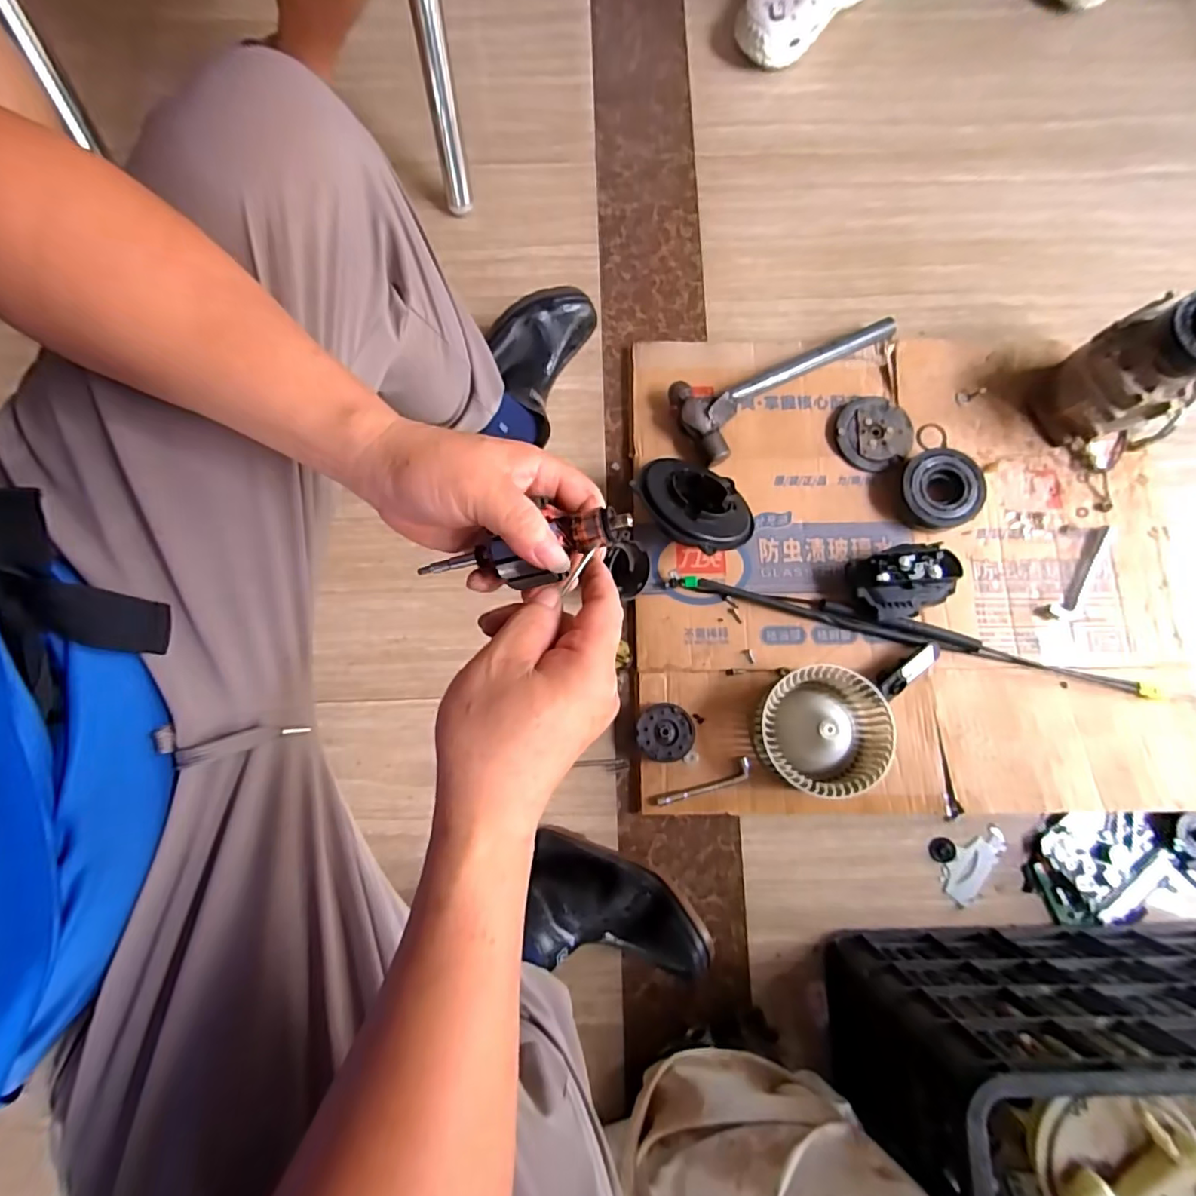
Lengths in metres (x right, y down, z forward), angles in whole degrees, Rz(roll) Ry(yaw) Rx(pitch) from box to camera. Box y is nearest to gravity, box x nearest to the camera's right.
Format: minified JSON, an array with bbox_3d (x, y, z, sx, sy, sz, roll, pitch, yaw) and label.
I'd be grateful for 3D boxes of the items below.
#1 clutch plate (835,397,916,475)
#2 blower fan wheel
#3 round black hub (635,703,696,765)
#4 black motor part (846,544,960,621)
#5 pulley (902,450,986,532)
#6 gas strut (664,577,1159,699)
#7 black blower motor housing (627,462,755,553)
[{"bbox_3d":[0.374,-0.224,0.777,0.098,0.011,0.100,0,79,0],"label":"clutch plate"},{"bbox_3d":[0.259,0.153,0.671,0.139,0.076,0.137,-2,79,0],"label":"blower fan wheel"},{"bbox_3d":[0.083,0.166,0.707,0.070,0.019,0.068,-2,79,0],"label":"round black hub"},{"bbox_3d":[0.375,-0.021,0.710,0.112,0.061,0.085,-22,80,-4],"label":"black motor part"},{"bbox_3d":[0.449,-0.141,0.752,0.104,0.041,0.101,0,79,0],"label":"pulley"},{"bbox_3d":[0.389,0.042,0.719,0.605,0.022,0.023,13,79,3],"label":"gas strut"},{"bbox_3d":[0.124,-0.116,0.719,0.144,0.043,0.149,-27,66,-35],"label":"black blower motor housing"}]

